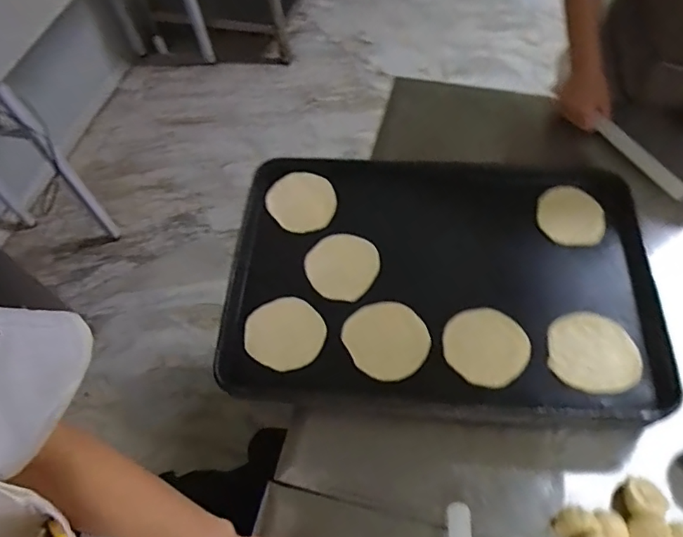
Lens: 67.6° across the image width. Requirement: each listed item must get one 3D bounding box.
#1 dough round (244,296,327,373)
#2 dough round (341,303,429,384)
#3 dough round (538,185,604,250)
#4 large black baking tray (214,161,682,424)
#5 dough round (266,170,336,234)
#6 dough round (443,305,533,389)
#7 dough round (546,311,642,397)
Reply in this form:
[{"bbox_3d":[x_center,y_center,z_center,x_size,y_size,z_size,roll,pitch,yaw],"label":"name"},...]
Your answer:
[{"bbox_3d":[-0.080,0.090,0.715,0.106,0.014,0.104,-2,60,3],"label":"dough round"},{"bbox_3d":[0.062,0.097,0.703,0.107,0.013,0.112,-2,60,3],"label":"dough round"},{"bbox_3d":[0.359,-0.084,0.800,0.099,0.009,0.101,7,70,4],"label":"dough round"},{"bbox_3d":[0.140,0.015,0.755,0.610,0.044,0.406,0,60,4],"label":"large black baking tray"},{"bbox_3d":[-0.065,-0.110,0.824,0.106,0.012,0.110,-2,60,3],"label":"dough round"},{"bbox_3d":[0.197,0.104,0.697,0.107,0.009,0.109,-1,64,2],"label":"dough round"},{"bbox_3d":[0.336,0.114,0.684,0.115,0.009,0.111,0,59,1],"label":"dough round"}]

